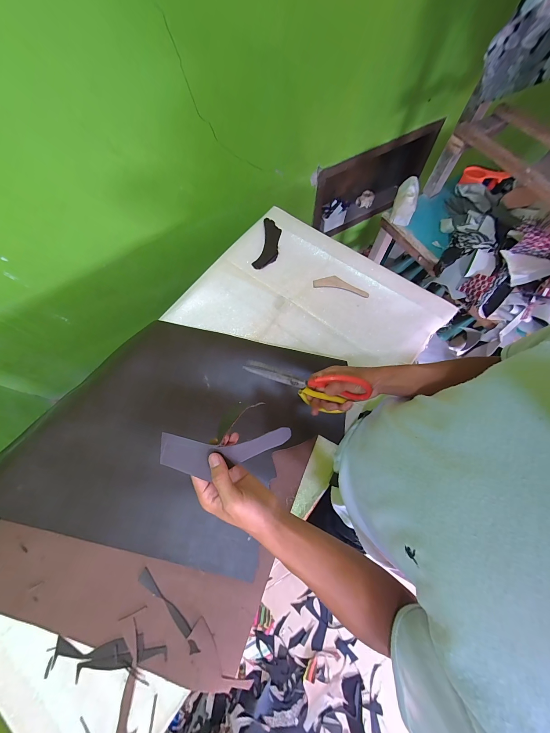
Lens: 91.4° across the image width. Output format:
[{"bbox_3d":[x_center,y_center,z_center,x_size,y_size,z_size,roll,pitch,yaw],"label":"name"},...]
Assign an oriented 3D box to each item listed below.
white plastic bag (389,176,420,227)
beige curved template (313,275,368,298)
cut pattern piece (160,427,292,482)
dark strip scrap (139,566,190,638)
[{"bbox_3d":[0.446,-0.561,0.919,0.076,0.087,0.104,21,71,10],"label":"white plastic bag"},{"bbox_3d":[0.182,-0.223,0.736,0.149,0.006,0.043,14,79,6],"label":"beige curved template"},{"bbox_3d":[-0.057,0.104,0.325,0.151,0.005,0.051,-1,86,-8],"label":"cut pattern piece"},{"bbox_3d":[-0.206,0.441,0.501,0.138,0.005,0.022,41,76,15],"label":"dark strip scrap"}]

